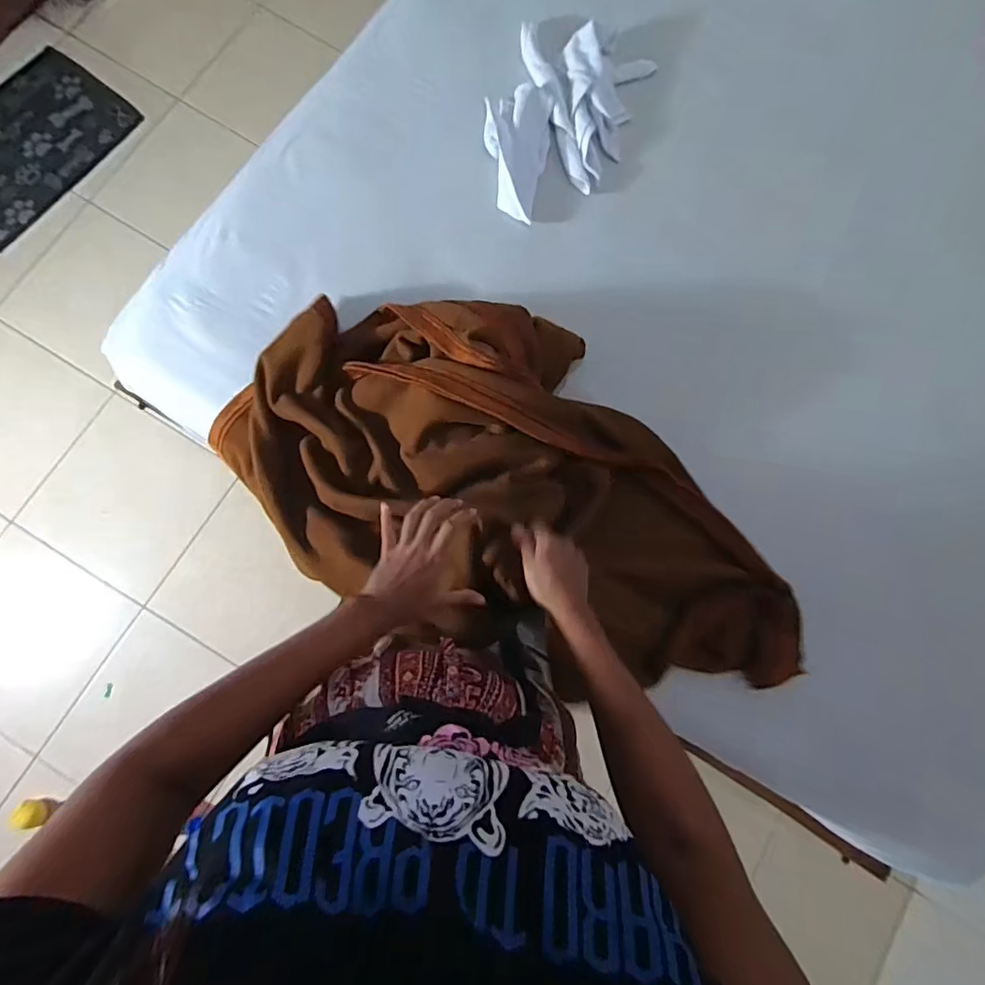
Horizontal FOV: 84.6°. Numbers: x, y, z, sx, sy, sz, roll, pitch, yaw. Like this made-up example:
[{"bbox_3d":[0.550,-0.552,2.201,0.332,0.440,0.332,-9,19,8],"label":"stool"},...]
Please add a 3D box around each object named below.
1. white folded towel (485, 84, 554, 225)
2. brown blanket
[{"bbox_3d":[0.044,-0.572,0.914,0.111,0.034,0.241,1,81,-3],"label":"white folded towel"},{"bbox_3d":[0.039,-0.014,0.753,0.872,0.206,0.434,24,80,0],"label":"brown blanket"}]

